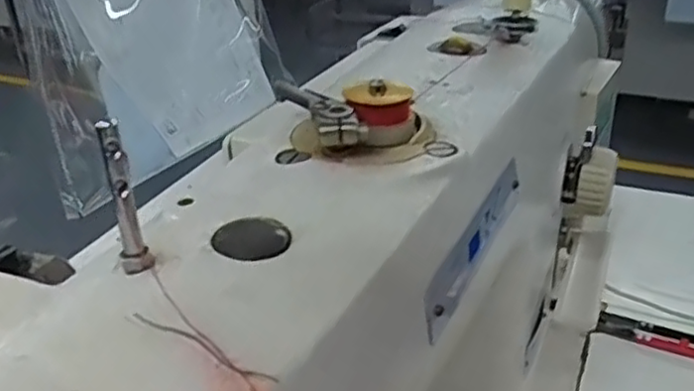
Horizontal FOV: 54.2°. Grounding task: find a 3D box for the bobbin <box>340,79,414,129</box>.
[{"bbox_3d":[0.011,-0.032,0.232,0.022,0.011,0.018,2,29,6],"label":"bobbin"}]

